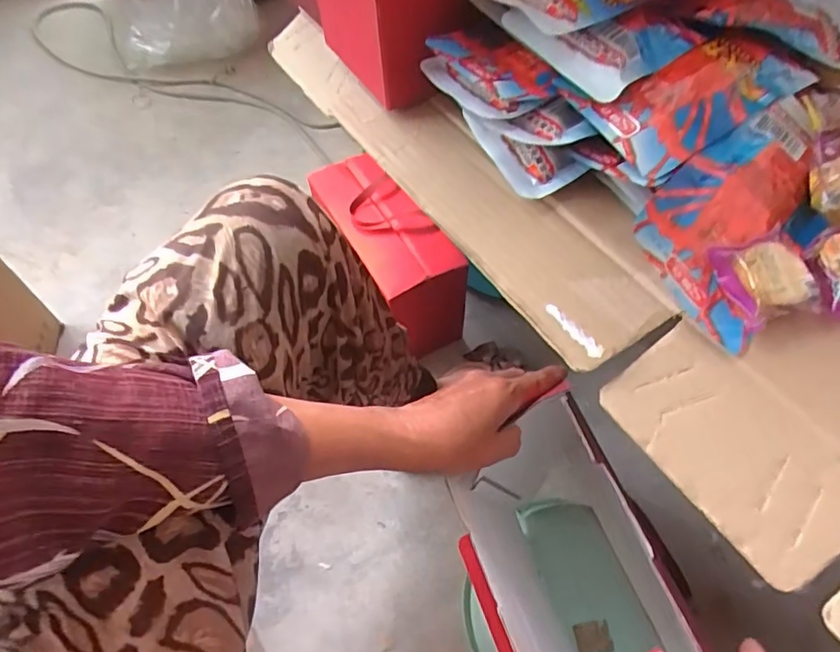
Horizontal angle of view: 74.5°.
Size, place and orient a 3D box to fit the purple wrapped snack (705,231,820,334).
[{"bbox_3d":[0.206,-0.028,0.327,0.053,0.022,0.048,-9,77,-10],"label":"purple wrapped snack"}]

